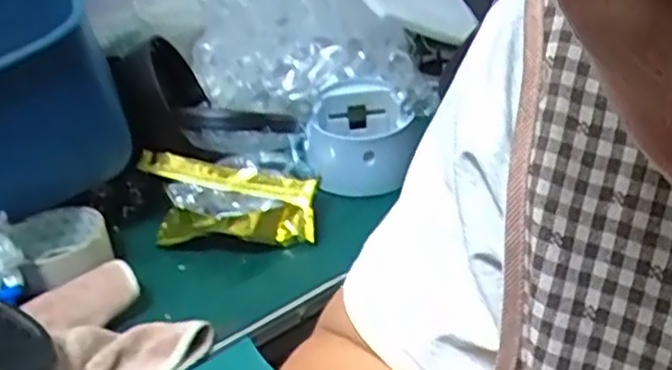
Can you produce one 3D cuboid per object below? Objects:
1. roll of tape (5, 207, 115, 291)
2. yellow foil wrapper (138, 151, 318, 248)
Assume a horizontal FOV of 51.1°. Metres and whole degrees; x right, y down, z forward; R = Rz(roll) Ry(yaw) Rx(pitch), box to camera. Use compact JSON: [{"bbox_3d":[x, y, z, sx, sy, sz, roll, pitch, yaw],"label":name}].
[{"bbox_3d":[-0.220,0.048,0.564,0.062,0.047,0.062,-3,32,2],"label":"roll of tape"},{"bbox_3d":[-0.096,0.013,0.610,0.152,0.047,0.096,-3,32,1],"label":"yellow foil wrapper"}]

